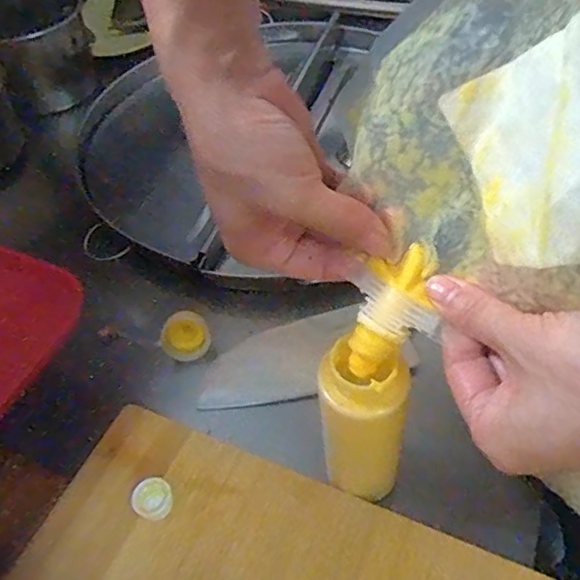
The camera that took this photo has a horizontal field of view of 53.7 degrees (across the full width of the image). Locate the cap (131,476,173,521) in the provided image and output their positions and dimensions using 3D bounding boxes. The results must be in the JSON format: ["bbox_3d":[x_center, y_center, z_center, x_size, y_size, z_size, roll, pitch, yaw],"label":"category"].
[{"bbox_3d":[-0.090,0.139,0.379,0.027,0.014,0.025,-3,50,4],"label":"cap"}]

